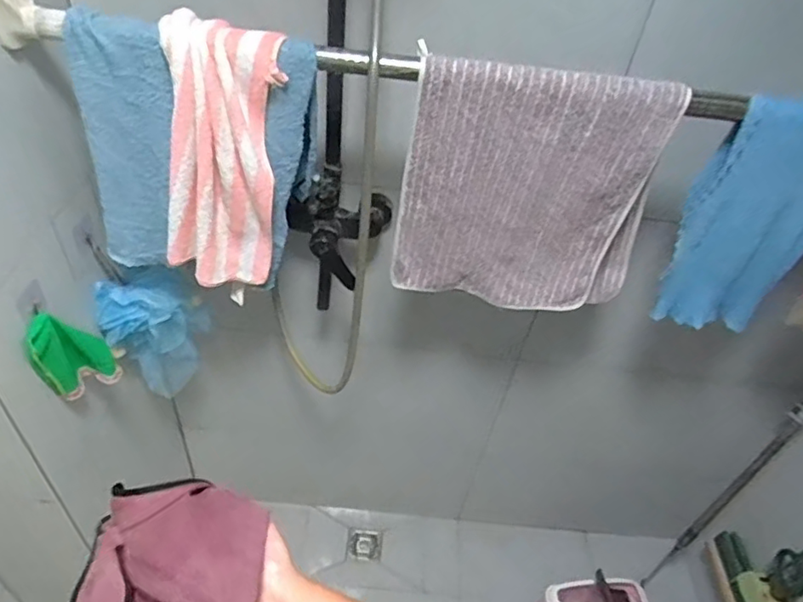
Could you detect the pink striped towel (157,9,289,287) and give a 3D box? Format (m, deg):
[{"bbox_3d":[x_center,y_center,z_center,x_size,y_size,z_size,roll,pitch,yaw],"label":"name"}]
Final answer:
[{"bbox_3d":[-0.245,-0.180,0.791,0.178,0.360,0.067,-5,44,-12],"label":"pink striped towel"}]

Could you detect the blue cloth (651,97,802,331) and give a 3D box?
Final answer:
[{"bbox_3d":[0.494,-0.097,0.808,0.197,0.355,0.071,16,44,10],"label":"blue cloth"}]

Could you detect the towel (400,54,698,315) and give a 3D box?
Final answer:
[{"bbox_3d":[0.177,-0.137,0.803,0.347,0.348,0.046,3,43,-3],"label":"towel"}]

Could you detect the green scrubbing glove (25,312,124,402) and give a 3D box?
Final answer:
[{"bbox_3d":[-0.497,0.085,0.882,0.107,0.161,0.046,-25,51,-30],"label":"green scrubbing glove"}]

